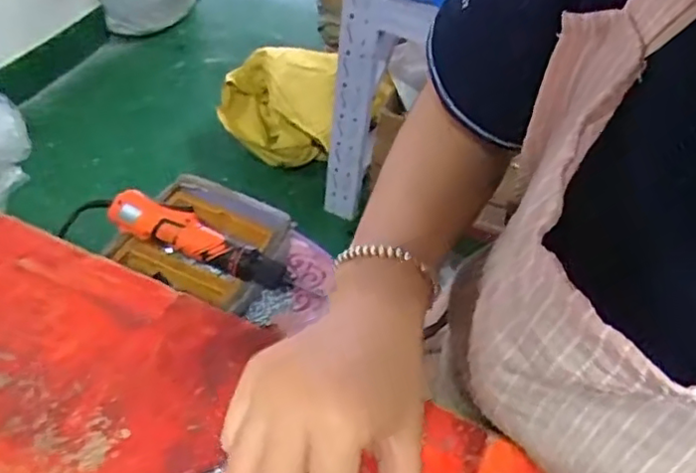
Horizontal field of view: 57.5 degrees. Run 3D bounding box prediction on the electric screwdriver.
[{"bbox_3d":[-0.179,0.001,0.740,0.219,0.047,0.044,20,47,12],"label":"electric screwdriver"}]

